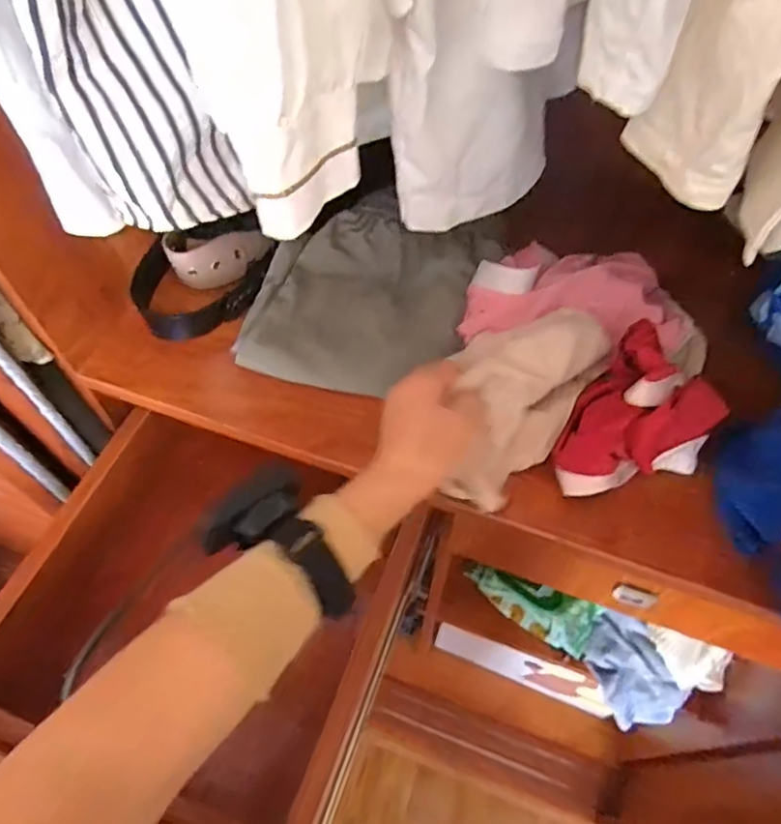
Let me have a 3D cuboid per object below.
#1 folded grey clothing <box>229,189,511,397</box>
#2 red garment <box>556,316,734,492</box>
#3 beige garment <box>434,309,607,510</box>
[{"bbox_3d":[-0.012,-0.110,0.544,0.193,0.047,0.234,21,59,12],"label":"folded grey clothing"},{"bbox_3d":[0.188,0.009,0.448,0.098,0.082,0.123,37,64,20],"label":"red garment"},{"bbox_3d":[0.098,-0.013,0.449,0.078,0.079,0.158,38,64,21],"label":"beige garment"}]

